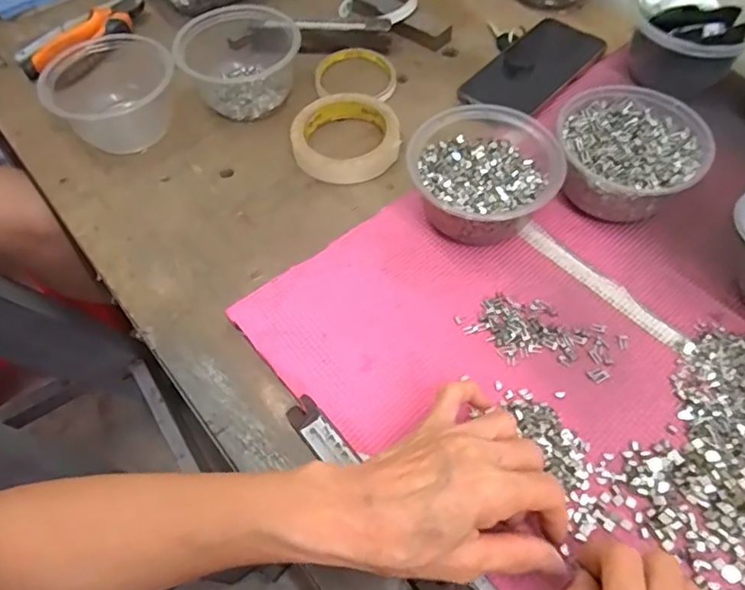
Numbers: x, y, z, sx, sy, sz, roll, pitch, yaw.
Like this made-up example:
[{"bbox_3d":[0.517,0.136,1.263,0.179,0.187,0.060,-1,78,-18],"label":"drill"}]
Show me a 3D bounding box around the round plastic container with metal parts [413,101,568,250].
[{"bbox_3d":[0.089,-0.092,0.462,0.109,0.061,0.118,-1,57,2],"label":"round plastic container with metal parts"}]

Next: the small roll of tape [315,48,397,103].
[{"bbox_3d":[-0.017,-0.227,0.594,0.082,0.014,0.070,-2,57,2],"label":"small roll of tape"}]

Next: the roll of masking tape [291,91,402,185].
[{"bbox_3d":[-0.025,-0.147,0.531,0.095,0.021,0.096,-1,57,2],"label":"roll of masking tape"}]

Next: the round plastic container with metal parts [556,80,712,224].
[{"bbox_3d":[0.206,-0.111,0.471,0.108,0.059,0.113,-1,57,2],"label":"round plastic container with metal parts"}]

